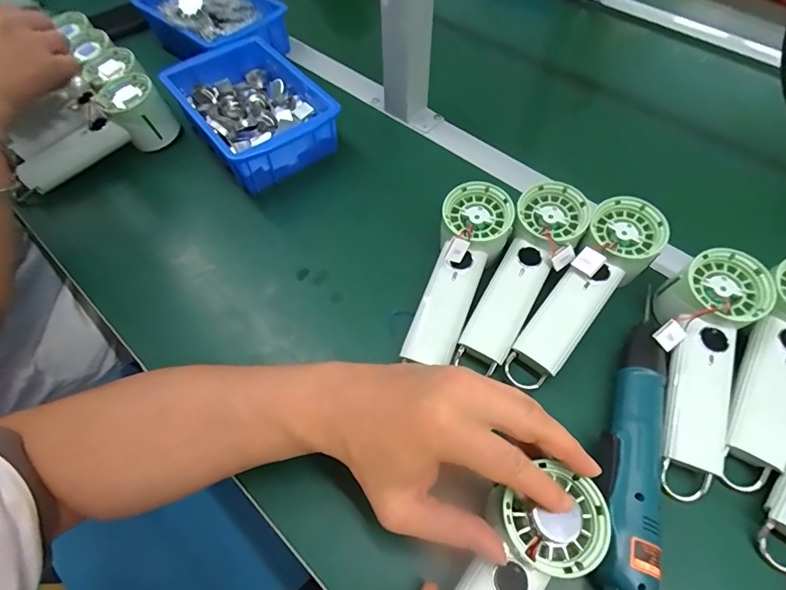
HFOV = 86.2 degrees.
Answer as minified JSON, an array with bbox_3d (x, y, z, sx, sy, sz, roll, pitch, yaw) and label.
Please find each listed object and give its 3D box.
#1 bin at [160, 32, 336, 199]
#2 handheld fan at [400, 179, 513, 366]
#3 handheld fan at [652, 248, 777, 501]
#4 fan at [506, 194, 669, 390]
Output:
[{"bbox_3d":[-0.165,-0.219,0.500,0.140,0.065,0.201,-35,64,-18],"label":"bin"},{"bbox_3d":[0.057,-0.021,0.369,0.058,0.048,0.174,20,75,13],"label":"handheld fan"},{"bbox_3d":[0.241,0.057,0.336,0.067,0.044,0.191,18,75,12],"label":"handheld fan"},{"bbox_3d":[0.165,-0.002,0.364,0.056,0.035,0.192,36,81,21],"label":"fan"}]

